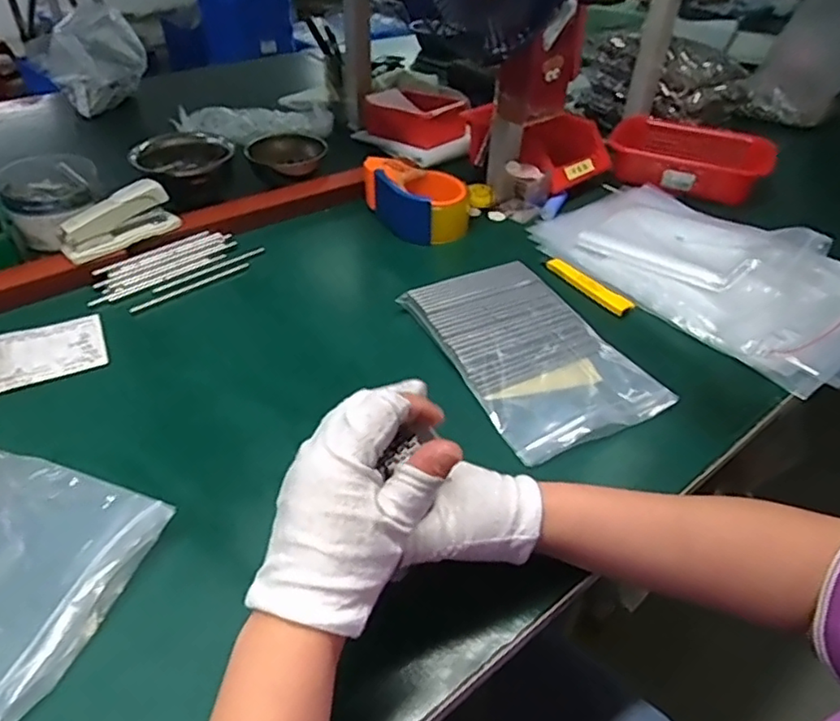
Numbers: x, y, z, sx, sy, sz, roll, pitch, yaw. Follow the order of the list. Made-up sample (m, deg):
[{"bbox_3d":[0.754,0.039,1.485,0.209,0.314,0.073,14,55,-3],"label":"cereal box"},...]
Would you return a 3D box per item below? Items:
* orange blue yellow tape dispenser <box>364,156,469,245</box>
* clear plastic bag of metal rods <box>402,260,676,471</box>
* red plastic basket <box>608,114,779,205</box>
[{"bbox_3d":[-0.007,-0.207,0.779,0.138,0.064,0.085,33,49,30],"label":"orange blue yellow tape dispenser"},{"bbox_3d":[0.102,-0.017,0.578,0.150,0.017,0.236,-17,44,-22],"label":"clear plastic bag of metal rods"},{"bbox_3d":[0.393,-0.297,0.881,0.198,0.056,0.169,24,45,23],"label":"red plastic basket"}]

